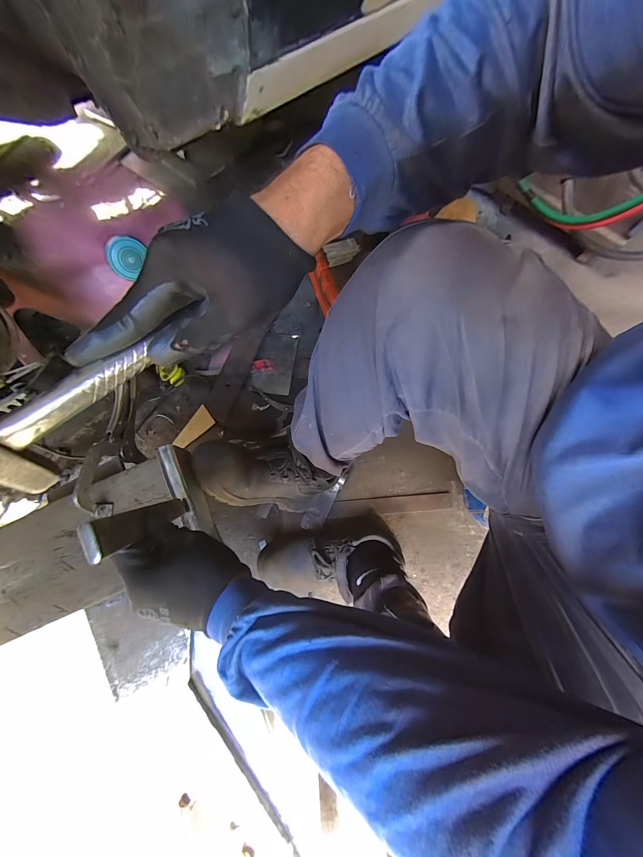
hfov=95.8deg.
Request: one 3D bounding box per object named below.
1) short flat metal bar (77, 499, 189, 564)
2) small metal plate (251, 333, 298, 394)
[{"bbox_3d":[-0.196,0.103,0.328,0.014,0.184,0.032,-22,86,-5],"label":"short flat metal bar"},{"bbox_3d":[-0.128,-0.179,0.789,0.106,0.008,0.172,8,75,3],"label":"small metal plate"}]

